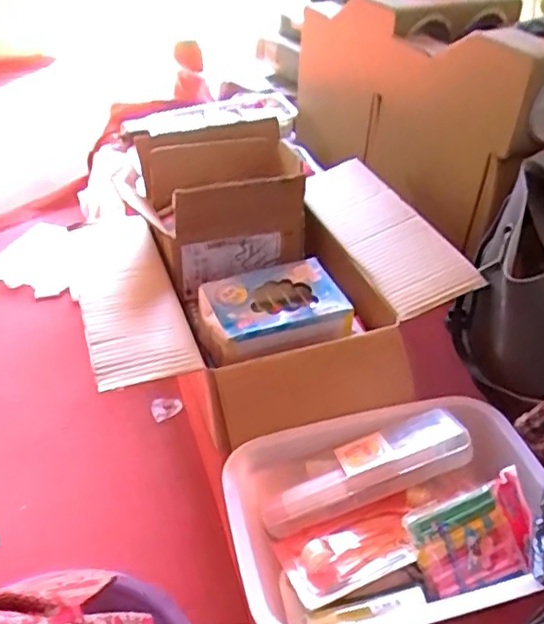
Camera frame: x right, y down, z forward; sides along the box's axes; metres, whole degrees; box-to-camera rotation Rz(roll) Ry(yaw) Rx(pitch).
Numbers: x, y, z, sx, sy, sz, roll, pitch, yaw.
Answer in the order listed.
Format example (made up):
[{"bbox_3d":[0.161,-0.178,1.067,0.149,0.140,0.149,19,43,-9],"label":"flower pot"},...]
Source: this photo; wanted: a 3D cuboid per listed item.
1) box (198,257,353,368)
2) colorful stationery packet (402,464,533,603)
[{"bbox_3d":[-0.002,-0.006,0.731,0.161,0.042,0.116,-13,39,-16],"label":"box"},{"bbox_3d":[0.177,0.197,0.564,0.112,0.017,0.080,-14,80,-13],"label":"colorful stationery packet"}]

